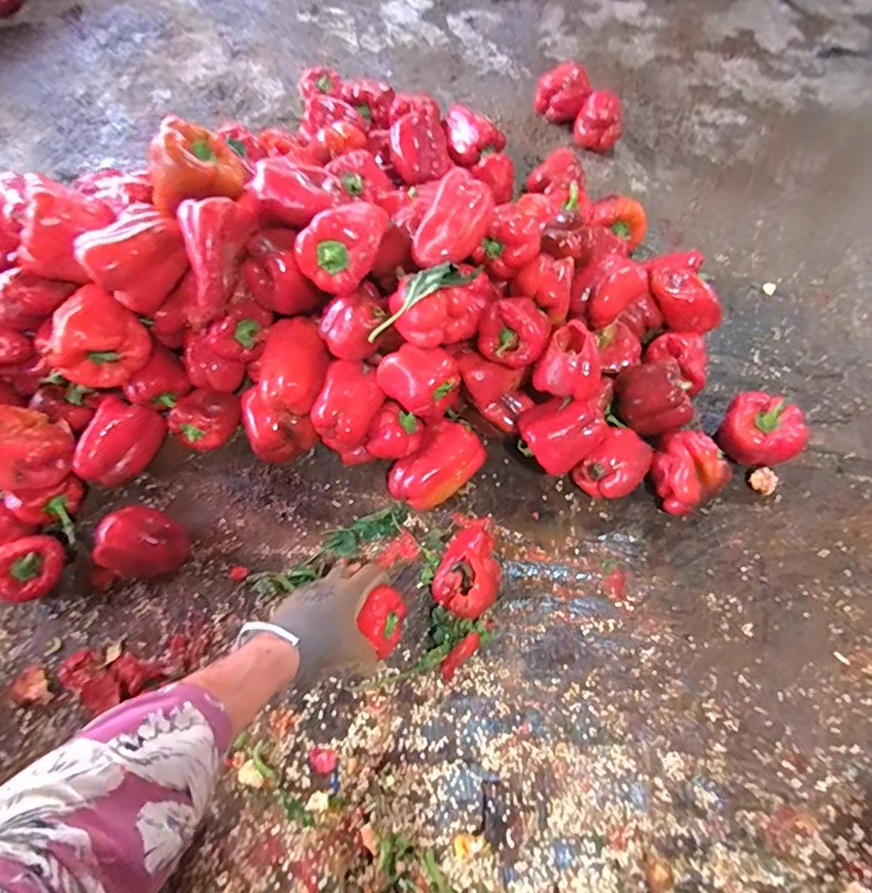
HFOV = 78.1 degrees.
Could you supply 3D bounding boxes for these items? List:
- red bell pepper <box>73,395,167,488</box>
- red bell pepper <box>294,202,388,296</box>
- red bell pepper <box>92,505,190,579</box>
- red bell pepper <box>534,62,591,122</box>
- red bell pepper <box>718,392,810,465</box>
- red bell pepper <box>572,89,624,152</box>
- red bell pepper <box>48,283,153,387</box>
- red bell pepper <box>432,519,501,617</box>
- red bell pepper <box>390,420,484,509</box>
[{"bbox_3d":[-0.398,-0.004,0.677,0.063,0.063,0.105,17,68,8],"label":"red bell pepper"},{"bbox_3d":[-0.093,-0.212,0.567,0.101,0.059,0.068,-40,71,-16],"label":"red bell pepper"},{"bbox_3d":[-0.342,0.113,0.631,0.088,0.064,0.071,-2,67,0],"label":"red bell pepper"},{"bbox_3d":[0.227,-0.630,0.969,0.094,0.080,0.083,15,68,7],"label":"red bell pepper"},{"bbox_3d":[0.407,-0.015,0.684,0.094,0.072,0.081,37,71,16],"label":"red bell pepper"},{"bbox_3d":[0.283,-0.561,0.938,0.082,0.075,0.071,14,67,7],"label":"red bell pepper"},{"bbox_3d":[-0.401,-0.125,0.628,0.085,0.075,0.100,37,71,16],"label":"red bell pepper"},{"bbox_3d":[0.044,0.137,0.627,0.073,0.042,0.120,22,69,10],"label":"red bell pepper"},{"bbox_3d":[0.001,0.029,0.668,0.113,0.064,0.073,-42,71,-16],"label":"red bell pepper"}]

